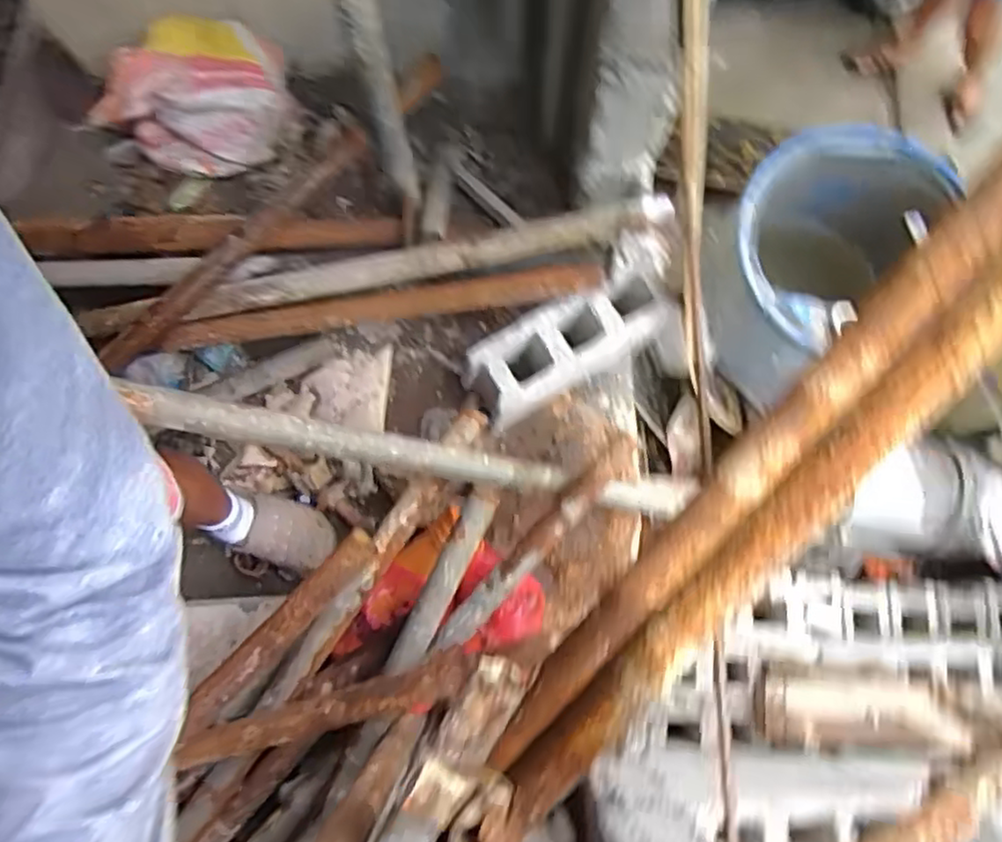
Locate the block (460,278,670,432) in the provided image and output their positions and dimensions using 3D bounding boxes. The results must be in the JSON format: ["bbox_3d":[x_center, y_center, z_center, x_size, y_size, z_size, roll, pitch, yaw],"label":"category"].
[{"bbox_3d":[0.119,-0.129,1.283,0.386,0.199,0.141,-32,80,-6],"label":"block"}]

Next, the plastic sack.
[{"bbox_3d":[-0.601,-0.624,1.345,0.332,0.180,0.231,8,79,2],"label":"plastic sack"}]

